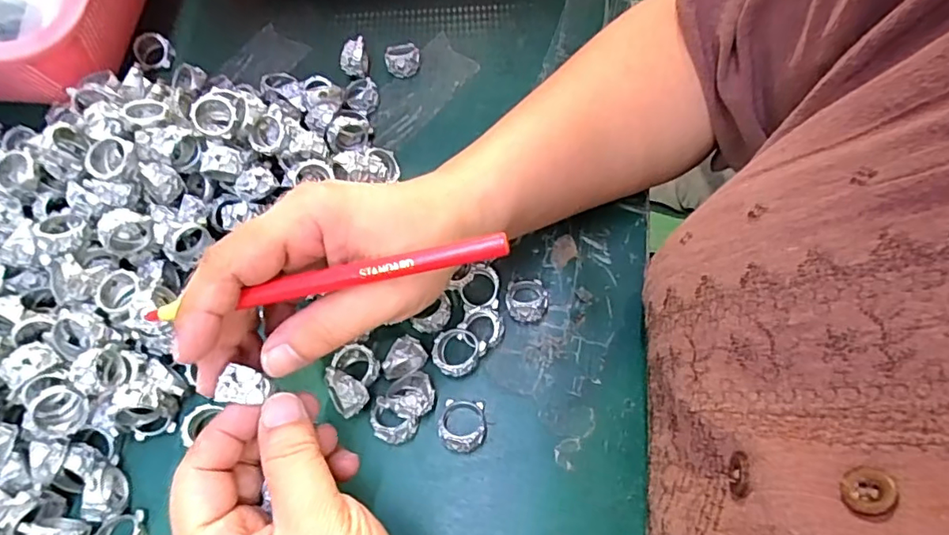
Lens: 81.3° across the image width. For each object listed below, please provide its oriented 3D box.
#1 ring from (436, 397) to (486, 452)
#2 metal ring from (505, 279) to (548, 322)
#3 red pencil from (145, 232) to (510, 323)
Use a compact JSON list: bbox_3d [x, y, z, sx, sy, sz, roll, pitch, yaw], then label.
[{"bbox_3d":[-0.006,0.079,0.277,0.023,0.015,0.026,4,66,4],"label":"ring"},{"bbox_3d":[0.029,0.017,0.302,0.022,0.014,0.026,6,66,4],"label":"metal ring"},{"bbox_3d":[-0.056,0.005,0.211,0.139,0.006,0.007,-11,66,2],"label":"red pencil"}]

